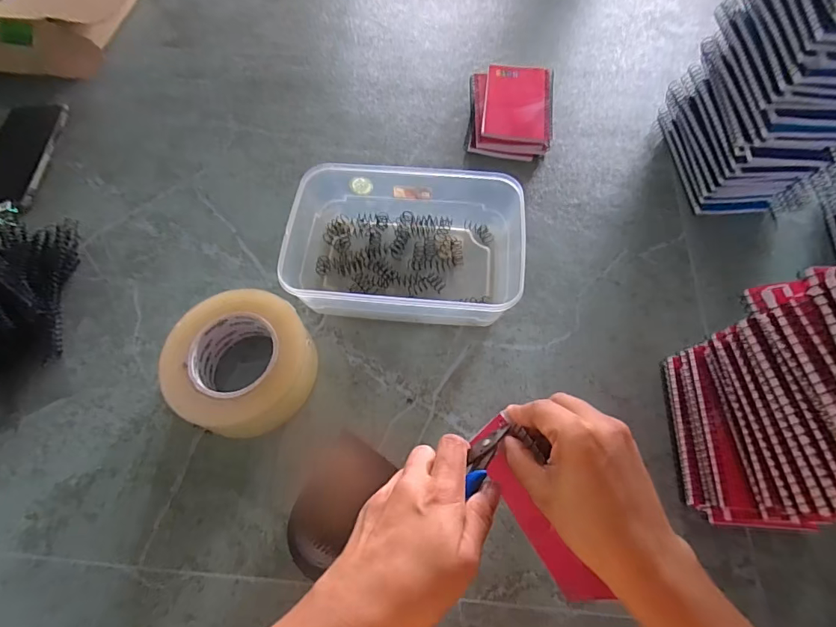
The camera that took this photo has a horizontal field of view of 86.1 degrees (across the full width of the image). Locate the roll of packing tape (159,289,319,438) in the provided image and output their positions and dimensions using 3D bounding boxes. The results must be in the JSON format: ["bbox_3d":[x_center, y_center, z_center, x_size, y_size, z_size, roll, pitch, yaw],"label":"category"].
[{"bbox_3d":[-0.168,0.049,0.425,0.126,0.070,0.125,-1,63,2],"label":"roll of packing tape"}]

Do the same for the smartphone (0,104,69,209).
[{"bbox_3d":[-0.543,-0.214,0.603,0.092,0.010,0.190,-3,63,1],"label":"smartphone"}]

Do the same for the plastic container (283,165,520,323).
[{"bbox_3d":[-0.012,-0.077,0.477,0.230,0.070,0.178,4,63,4],"label":"plastic container"}]

